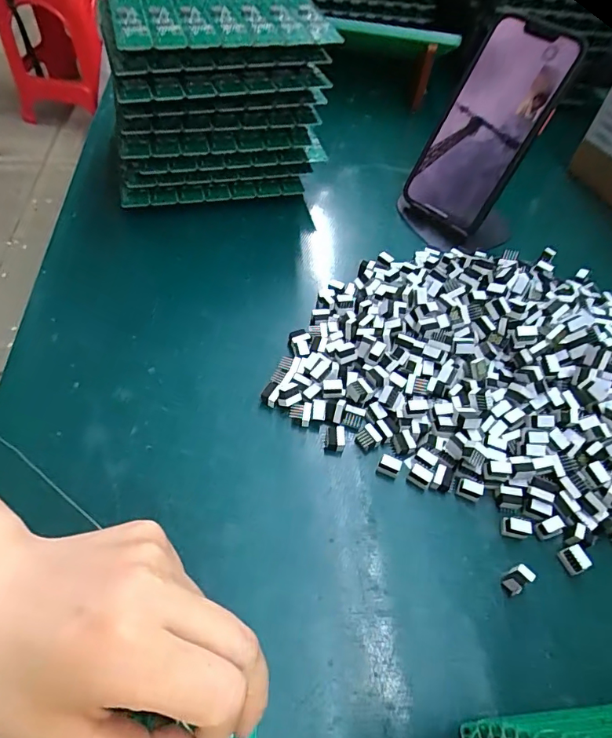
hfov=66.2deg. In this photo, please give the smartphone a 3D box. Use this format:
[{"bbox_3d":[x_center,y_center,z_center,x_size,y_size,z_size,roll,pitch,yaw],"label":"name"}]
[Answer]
[{"bbox_3d":[0.146,-0.198,0.387,0.081,0.153,0.018,40,23,26],"label":"smartphone"}]

